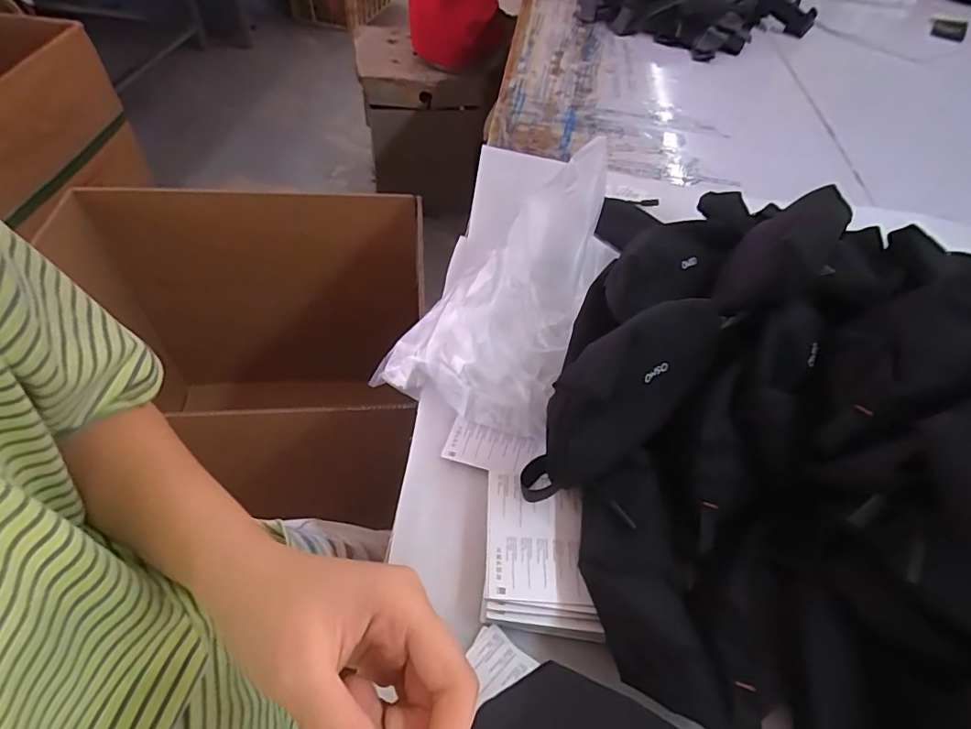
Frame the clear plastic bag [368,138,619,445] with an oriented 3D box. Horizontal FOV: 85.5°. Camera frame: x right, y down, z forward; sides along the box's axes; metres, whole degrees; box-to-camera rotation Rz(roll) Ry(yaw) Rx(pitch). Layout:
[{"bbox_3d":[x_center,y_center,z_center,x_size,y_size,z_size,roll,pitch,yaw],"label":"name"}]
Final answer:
[{"bbox_3d":[0.041,-0.097,0.536,0.168,0.090,0.330,24,64,13],"label":"clear plastic bag"}]

